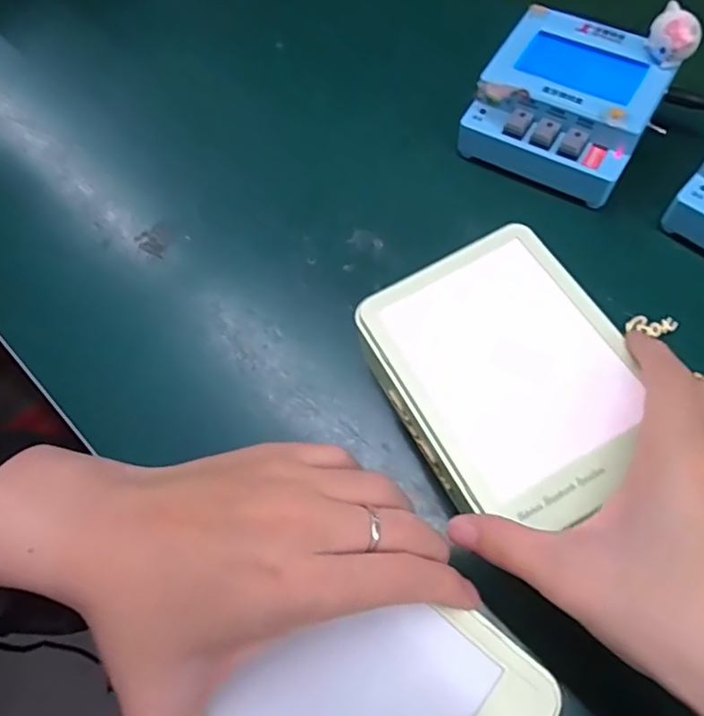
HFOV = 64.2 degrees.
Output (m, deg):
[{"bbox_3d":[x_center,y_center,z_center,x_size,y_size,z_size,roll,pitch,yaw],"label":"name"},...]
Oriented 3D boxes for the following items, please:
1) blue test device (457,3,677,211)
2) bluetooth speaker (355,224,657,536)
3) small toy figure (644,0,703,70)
[{"bbox_3d":[0.136,-0.159,0.360,0.104,0.052,0.101,28,70,16],"label":"blue test device"},{"bbox_3d":[0.074,0.007,0.262,0.106,0.022,0.130,-25,63,-14],"label":"bluetooth speaker"},{"bbox_3d":[0.188,-0.187,0.327,0.018,0.026,0.030,-33,67,-11],"label":"small toy figure"}]

